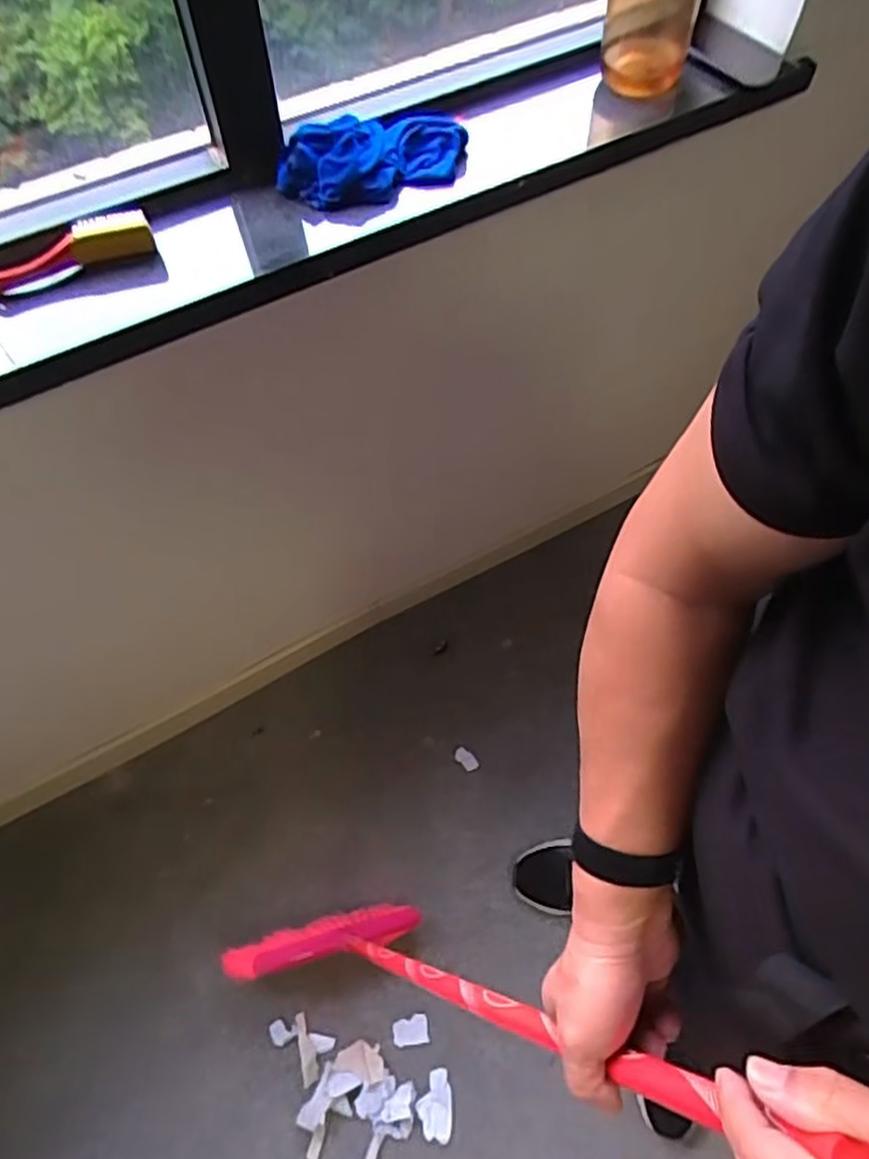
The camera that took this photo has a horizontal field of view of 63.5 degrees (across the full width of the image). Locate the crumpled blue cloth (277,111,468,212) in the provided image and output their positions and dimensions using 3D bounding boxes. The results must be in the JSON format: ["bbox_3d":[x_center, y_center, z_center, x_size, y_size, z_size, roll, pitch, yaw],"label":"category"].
[{"bbox_3d":[-0.062,-0.445,0.730,0.195,0.054,0.100,-30,65,-14],"label":"crumpled blue cloth"}]

